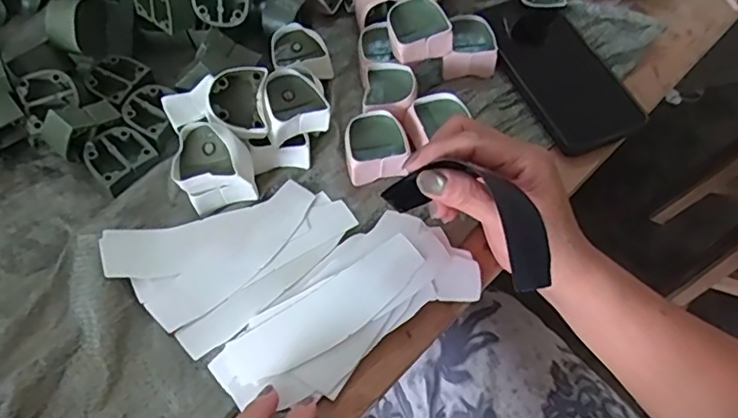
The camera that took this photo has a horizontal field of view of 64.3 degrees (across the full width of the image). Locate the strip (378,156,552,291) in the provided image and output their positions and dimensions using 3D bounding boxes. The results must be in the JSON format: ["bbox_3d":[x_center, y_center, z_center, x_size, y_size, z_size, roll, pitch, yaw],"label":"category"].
[{"bbox_3d":[0.060,0.001,0.340,0.104,0.034,0.047,29,62,25],"label":"strip"}]

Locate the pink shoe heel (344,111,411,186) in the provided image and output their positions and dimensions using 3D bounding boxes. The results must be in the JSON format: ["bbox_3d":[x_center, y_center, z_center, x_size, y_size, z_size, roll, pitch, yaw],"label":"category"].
[{"bbox_3d":[0.006,-0.044,0.437,0.045,0.028,0.046,-7,58,-5],"label":"pink shoe heel"}]

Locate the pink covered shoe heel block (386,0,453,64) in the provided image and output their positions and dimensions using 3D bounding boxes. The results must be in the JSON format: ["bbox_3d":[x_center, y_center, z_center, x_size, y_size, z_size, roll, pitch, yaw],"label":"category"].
[{"bbox_3d":[0.036,-0.142,0.461,0.045,0.033,0.040,-18,61,-10],"label":"pink covered shoe heel block"}]

